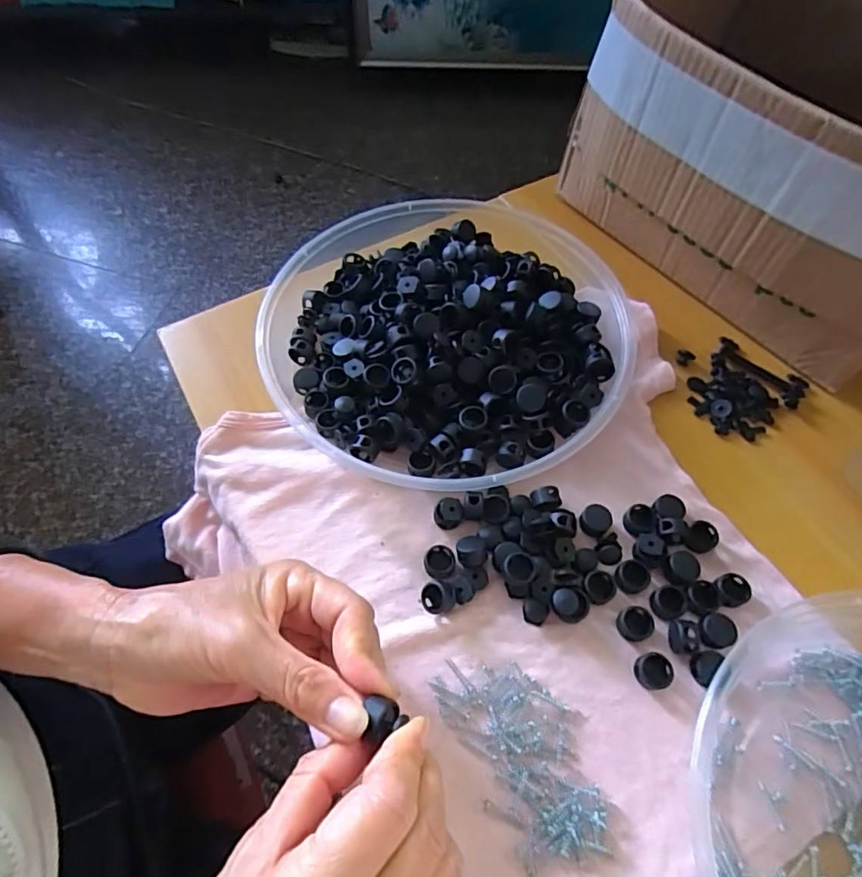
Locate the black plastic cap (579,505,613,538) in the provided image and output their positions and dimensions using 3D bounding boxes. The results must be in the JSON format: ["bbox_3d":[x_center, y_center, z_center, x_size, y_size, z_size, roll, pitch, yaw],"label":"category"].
[{"bbox_3d":[0.095,0.048,0.310,0.017,0.007,0.017,1,62,-1],"label":"black plastic cap"}]

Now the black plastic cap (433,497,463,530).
[{"bbox_3d":[0.011,0.043,0.310,0.016,0.013,0.015,1,62,-1],"label":"black plastic cap"}]

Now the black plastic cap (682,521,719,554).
[{"bbox_3d":[0.154,0.056,0.304,0.019,0.010,0.017,-34,68,-18],"label":"black plastic cap"}]

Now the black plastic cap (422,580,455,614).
[{"bbox_3d":[0.004,0.085,0.285,0.017,0.012,0.015,4,62,1],"label":"black plastic cap"}]

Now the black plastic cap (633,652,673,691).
[{"bbox_3d":[0.113,0.118,0.271,0.017,0.007,0.017,1,62,-1],"label":"black plastic cap"}]

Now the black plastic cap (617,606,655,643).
[{"bbox_3d":[0.108,0.098,0.281,0.017,0.008,0.016,1,62,-1],"label":"black plastic cap"}]

